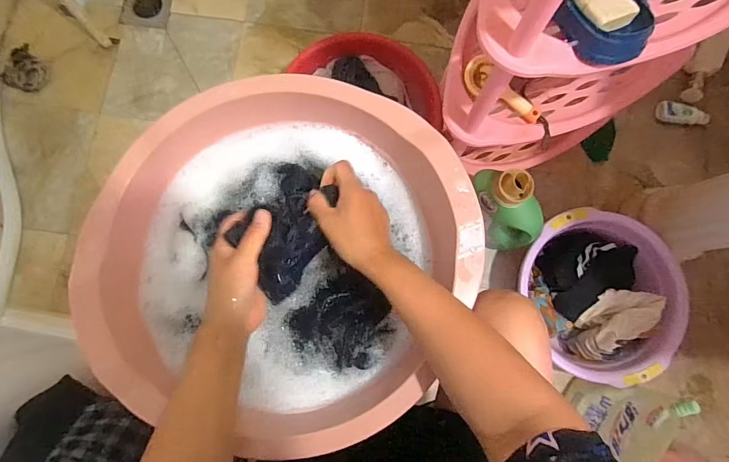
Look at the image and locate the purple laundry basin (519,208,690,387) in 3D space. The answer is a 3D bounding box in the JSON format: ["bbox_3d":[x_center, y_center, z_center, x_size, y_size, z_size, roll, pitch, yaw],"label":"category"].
[{"bbox_3d":[0.488,0.133,0.851,0.302,0.124,0.342,-17,83,-5],"label":"purple laundry basin"}]

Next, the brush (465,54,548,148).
[{"bbox_3d":[0.244,-0.220,0.669,0.183,0.043,0.057,32,81,2],"label":"brush"}]

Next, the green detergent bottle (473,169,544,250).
[{"bbox_3d":[0.277,-0.033,0.787,0.078,0.234,0.108,-35,50,-7],"label":"green detergent bottle"}]

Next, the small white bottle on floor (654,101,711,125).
[{"bbox_3d":[0.772,-0.284,0.972,0.125,0.027,0.050,13,81,0],"label":"small white bottle on floor"}]

